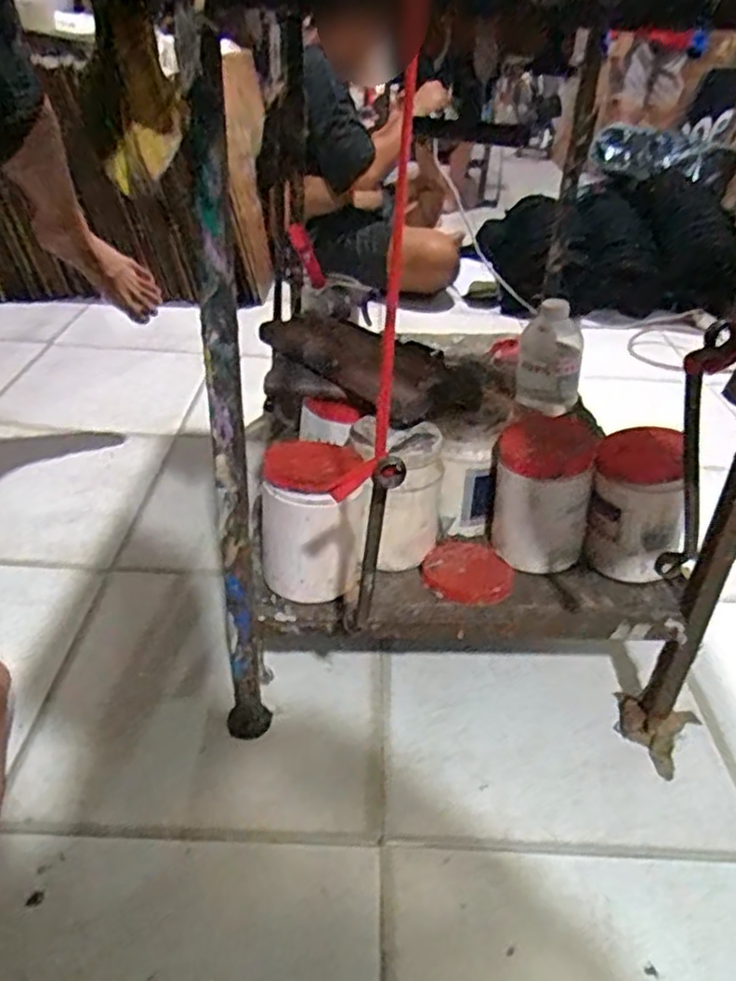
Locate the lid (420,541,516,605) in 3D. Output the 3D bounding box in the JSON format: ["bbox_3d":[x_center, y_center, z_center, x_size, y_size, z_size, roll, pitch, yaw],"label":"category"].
[{"bbox_3d":[0.112,0.091,0.791,0.099,0.019,0.089,10,35,8],"label":"lid"}]

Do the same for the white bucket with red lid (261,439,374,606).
[{"bbox_3d":[-0.055,0.029,0.740,0.111,0.135,0.107,3,35,-2],"label":"white bucket with red lid"}]

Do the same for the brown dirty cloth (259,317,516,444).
[{"bbox_3d":[0.014,-0.137,0.844,0.312,0.074,0.181,12,35,12],"label":"brown dirty cloth"}]

